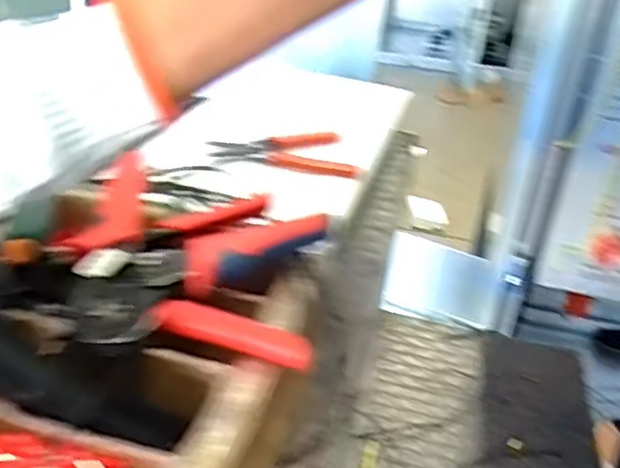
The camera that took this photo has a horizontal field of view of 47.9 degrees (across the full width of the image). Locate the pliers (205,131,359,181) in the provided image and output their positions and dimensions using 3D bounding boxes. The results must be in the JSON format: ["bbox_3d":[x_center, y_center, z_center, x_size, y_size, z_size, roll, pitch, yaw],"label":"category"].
[{"bbox_3d":[-0.027,-0.083,0.725,0.144,0.016,0.094,-5,31,-18],"label":"pliers"}]

